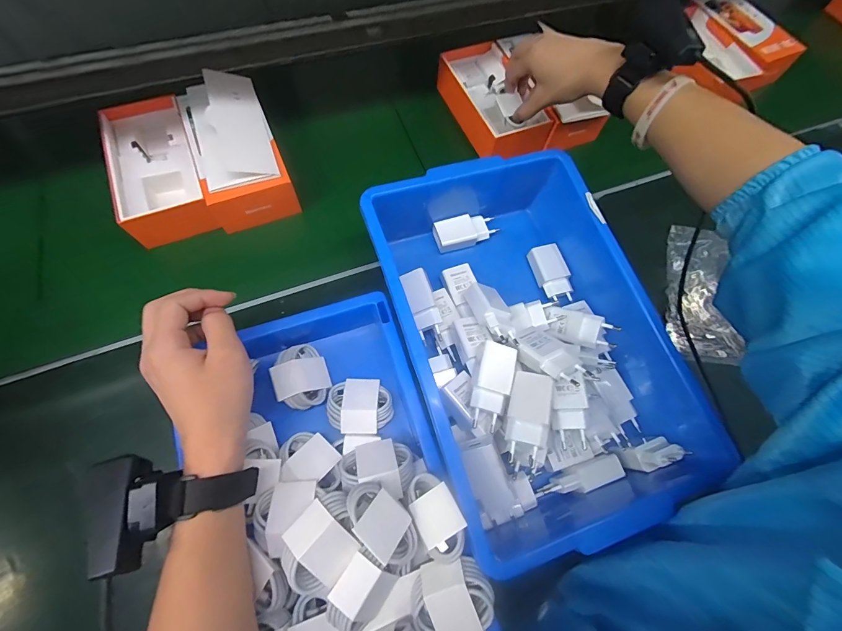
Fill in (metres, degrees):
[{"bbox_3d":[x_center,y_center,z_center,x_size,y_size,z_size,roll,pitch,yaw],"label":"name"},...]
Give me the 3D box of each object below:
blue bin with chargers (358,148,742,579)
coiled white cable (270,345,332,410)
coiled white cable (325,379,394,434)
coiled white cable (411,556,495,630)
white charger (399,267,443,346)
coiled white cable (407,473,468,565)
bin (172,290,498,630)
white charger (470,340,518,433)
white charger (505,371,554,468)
[{"bbox_3d":[0.103,0.016,0.376,0.239,0.097,0.374,-17,70,-8],"label":"blue bin with chargers"},{"bbox_3d":[-0.123,0.063,0.367,0.049,0.021,0.063,-21,70,-10],"label":"coiled white cable"},{"bbox_3d":[-0.063,0.092,0.364,0.065,0.017,0.053,2,68,-1],"label":"coiled white cable"},{"bbox_3d":[0.023,0.219,0.273,0.060,0.023,0.054,-10,69,-6],"label":"coiled white cable"},{"bbox_3d":[0.002,-0.010,0.391,0.029,0.022,0.079,-17,88,-9],"label":"white charger"},{"bbox_3d":[0.013,0.162,0.289,0.039,0.015,0.063,-34,62,9],"label":"coiled white cable"},{"bbox_3d":[-0.061,0.137,0.323,0.155,0.080,0.315,-19,70,-9],"label":"bin"},{"bbox_3d":[0.067,0.066,0.347,0.036,0.023,0.083,16,68,4],"label":"white charger"},{"bbox_3d":[0.100,0.089,0.329,0.036,0.025,0.067,9,62,22],"label":"white charger"}]

